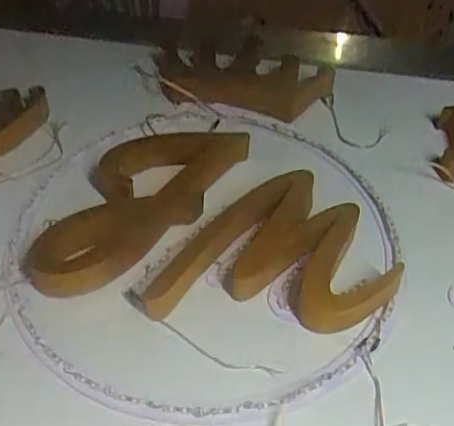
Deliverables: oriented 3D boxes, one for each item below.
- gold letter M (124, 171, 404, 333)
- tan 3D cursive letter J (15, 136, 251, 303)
[{"bbox_3d":[0.037,0.066,0.700,0.287,0.042,0.220,-21,50,-21],"label":"gold letter M"},{"bbox_3d":[-0.118,-0.022,0.777,0.148,0.040,0.345,25,50,20],"label":"tan 3D cursive letter J"}]

